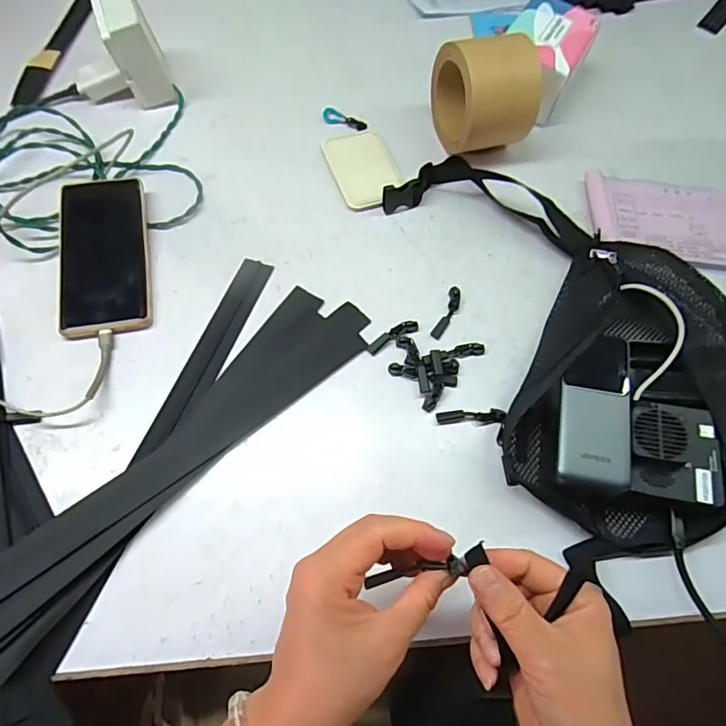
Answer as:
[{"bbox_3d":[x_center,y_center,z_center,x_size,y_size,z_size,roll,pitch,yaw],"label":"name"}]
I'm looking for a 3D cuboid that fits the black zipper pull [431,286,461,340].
[{"bbox_3d":[0.081,-0.048,0.464,0.014,0.004,0.059,23,66,7],"label":"black zipper pull"}]

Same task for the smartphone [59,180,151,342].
[{"bbox_3d":[-0.243,-0.106,0.456,0.076,0.018,0.169,-9,72,-9],"label":"smartphone"}]

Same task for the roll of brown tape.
[{"bbox_3d":[0.128,-0.288,0.522,0.078,0.111,0.107,-15,67,-10],"label":"roll of brown tape"}]

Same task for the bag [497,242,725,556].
[{"bbox_3d":[0.245,0.025,0.415,0.201,0.055,0.282,28,67,9],"label":"bag"}]

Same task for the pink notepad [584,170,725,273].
[{"bbox_3d":[0.338,-0.150,0.519,0.190,0.013,0.104,8,65,0],"label":"pink notepad"}]

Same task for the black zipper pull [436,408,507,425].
[{"bbox_3d":[0.093,0.046,0.419,0.057,0.006,0.012,-2,65,-4],"label":"black zipper pull"}]

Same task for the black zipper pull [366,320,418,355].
[{"bbox_3d":[0.028,-0.025,0.447,0.052,0.005,0.013,-29,70,-16],"label":"black zipper pull"}]

